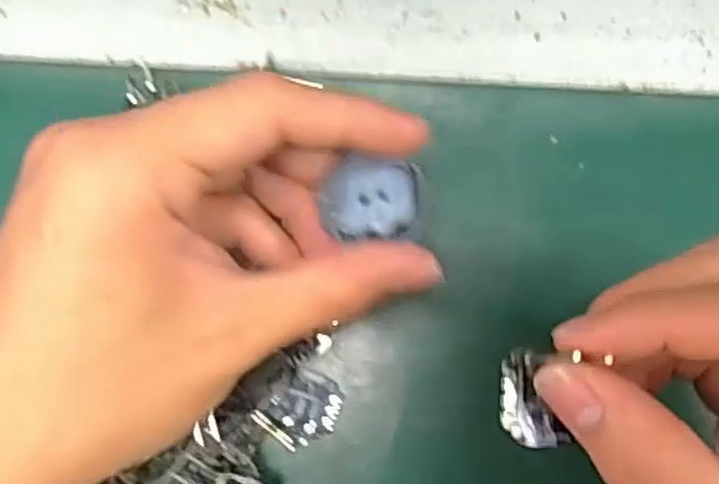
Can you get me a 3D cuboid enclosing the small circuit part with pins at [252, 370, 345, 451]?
[{"bbox_3d":[-0.020,0.060,0.268,0.022,0.004,0.027,41,87,7],"label":"small circuit part with pins"}]

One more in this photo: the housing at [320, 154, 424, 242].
[{"bbox_3d":[0.003,-0.013,0.207,0.026,0.012,0.021,-4,102,-7],"label":"housing"}]

